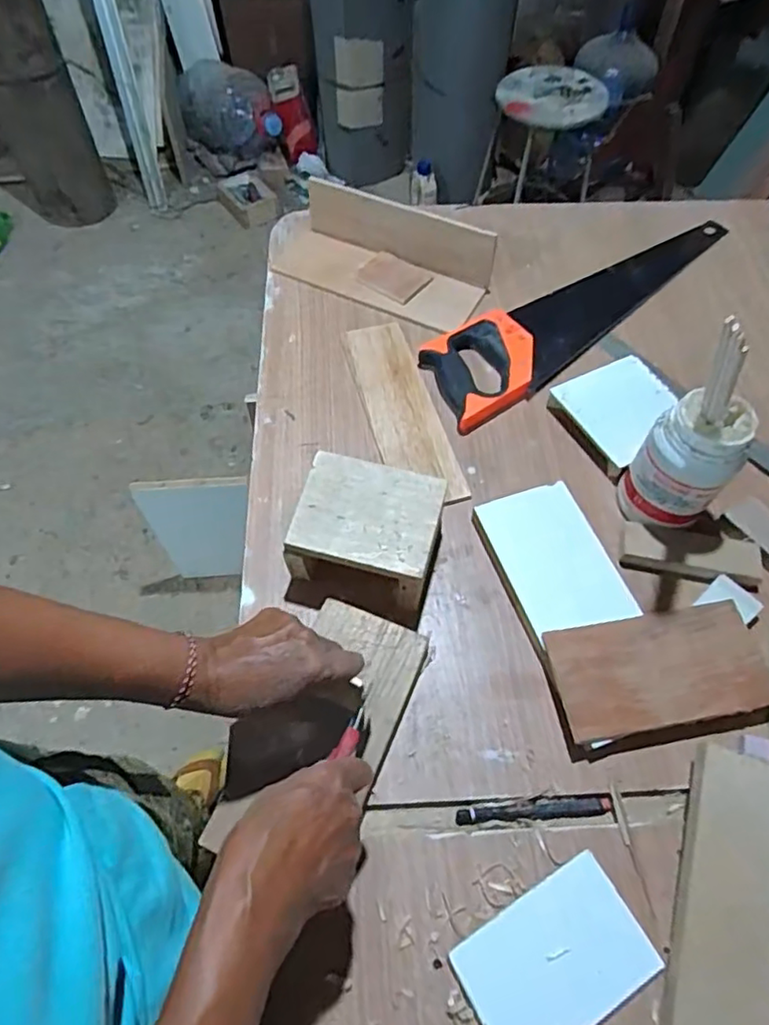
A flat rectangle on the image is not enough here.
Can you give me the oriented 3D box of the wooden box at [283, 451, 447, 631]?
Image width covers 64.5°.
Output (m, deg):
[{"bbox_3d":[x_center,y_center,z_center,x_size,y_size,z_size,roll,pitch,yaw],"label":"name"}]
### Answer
[{"bbox_3d":[-0.016,0.024,0.545,0.121,0.066,0.118,13,58,7],"label":"wooden box"}]

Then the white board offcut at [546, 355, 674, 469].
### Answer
[{"bbox_3d":[0.257,-0.108,0.652,0.124,0.023,0.115,-24,61,-15],"label":"white board offcut"}]

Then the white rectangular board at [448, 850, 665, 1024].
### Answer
[{"bbox_3d":[0.115,0.300,0.406,0.123,0.007,0.079,-26,61,-16],"label":"white rectangular board"}]

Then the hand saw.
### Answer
[{"bbox_3d":[0.257,-0.258,0.744,0.506,0.024,0.115,-32,63,-19],"label":"hand saw"}]

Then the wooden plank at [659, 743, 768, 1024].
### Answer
[{"bbox_3d":[0.232,0.266,0.403,0.067,0.025,0.199,17,59,10],"label":"wooden plank"}]

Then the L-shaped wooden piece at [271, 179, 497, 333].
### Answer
[{"bbox_3d":[-0.003,-0.325,0.766,0.265,0.067,0.126,20,60,12],"label":"L-shaped wooden piece"}]

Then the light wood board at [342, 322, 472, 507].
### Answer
[{"bbox_3d":[0.017,-0.114,0.664,0.076,0.006,0.257,-14,59,-9],"label":"light wood board"}]

